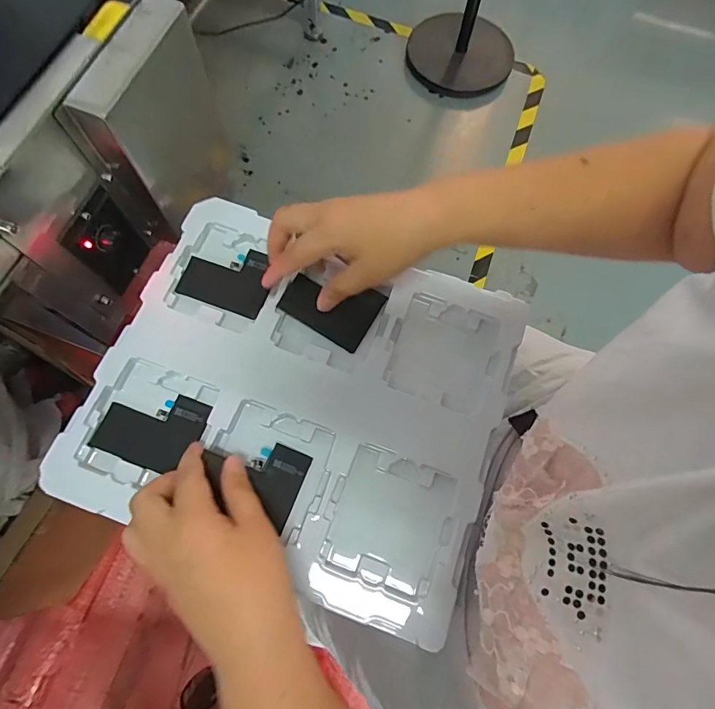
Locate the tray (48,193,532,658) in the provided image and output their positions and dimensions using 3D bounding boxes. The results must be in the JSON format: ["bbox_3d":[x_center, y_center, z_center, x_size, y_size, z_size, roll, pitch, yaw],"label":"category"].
[{"bbox_3d":[-0.043,0.027,0.347,0.309,0.017,0.270,20,72,4],"label":"tray"}]

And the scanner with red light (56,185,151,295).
[{"bbox_3d":[-0.220,-0.099,0.386,0.017,0.092,0.060,22,72,5],"label":"scanner with red light"}]

